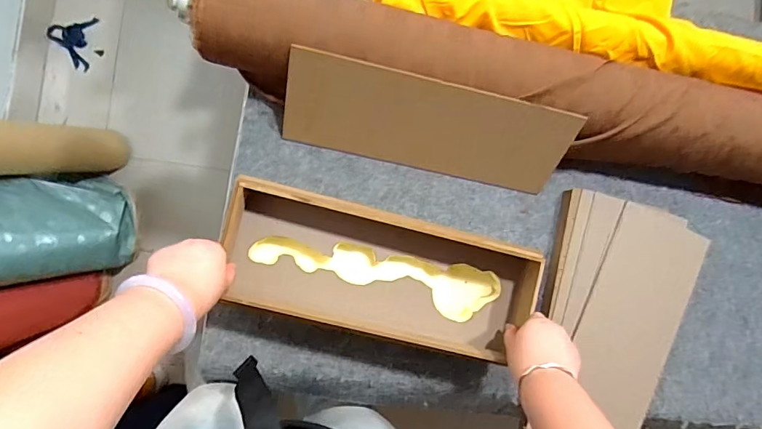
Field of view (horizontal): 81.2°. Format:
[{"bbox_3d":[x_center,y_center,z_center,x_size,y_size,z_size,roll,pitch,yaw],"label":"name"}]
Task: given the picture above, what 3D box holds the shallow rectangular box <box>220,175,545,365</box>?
[{"bbox_3d":[-0.002,0.082,0.622,0.411,0.094,0.167,16,87,-8],"label":"shallow rectangular box"}]

